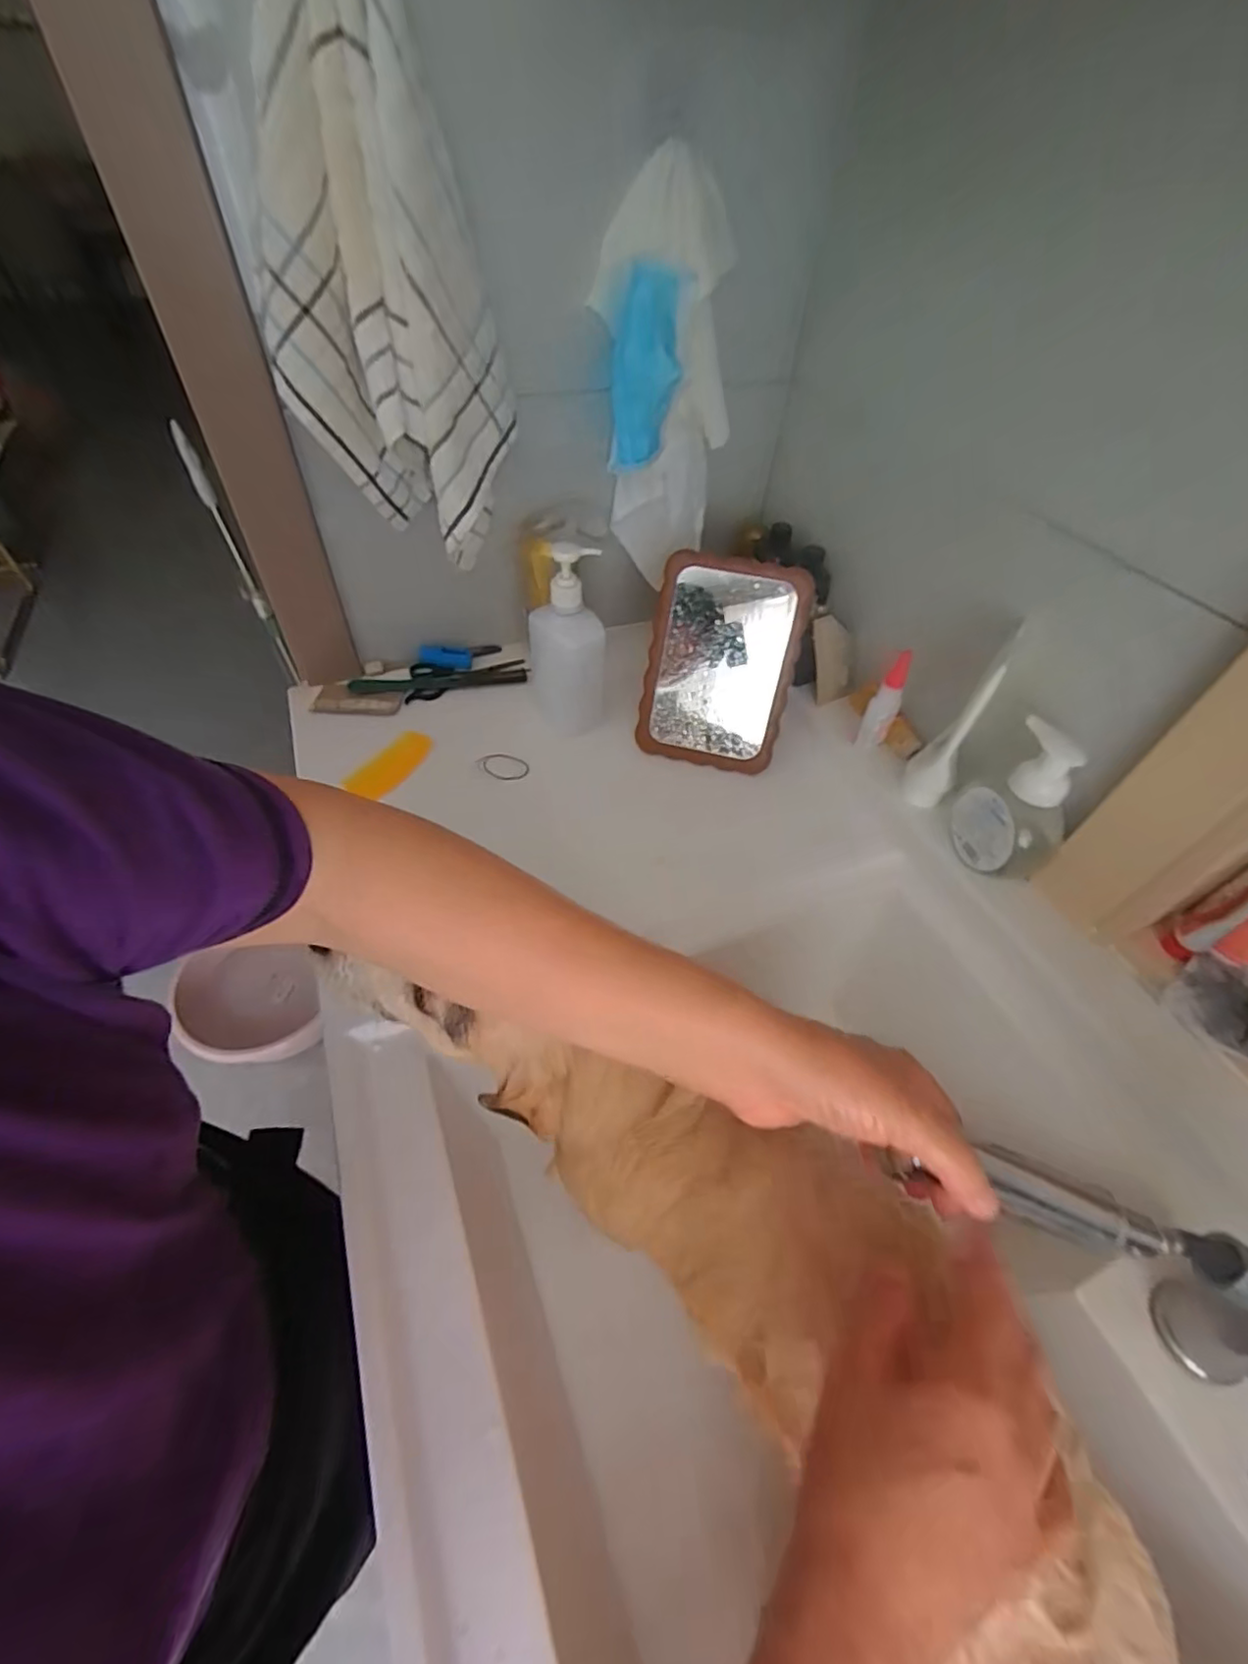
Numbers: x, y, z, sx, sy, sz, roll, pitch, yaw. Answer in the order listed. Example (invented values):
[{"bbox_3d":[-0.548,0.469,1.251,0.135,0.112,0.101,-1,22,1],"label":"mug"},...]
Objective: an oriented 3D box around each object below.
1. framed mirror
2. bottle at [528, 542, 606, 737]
[{"bbox_3d":[0.102,-0.176,0.660,0.148,0.209,0.028,13,22,6],"label":"framed mirror"},{"bbox_3d":[-0.060,-0.198,0.656,0.075,0.195,0.063,-5,51,-8],"label":"bottle"}]

